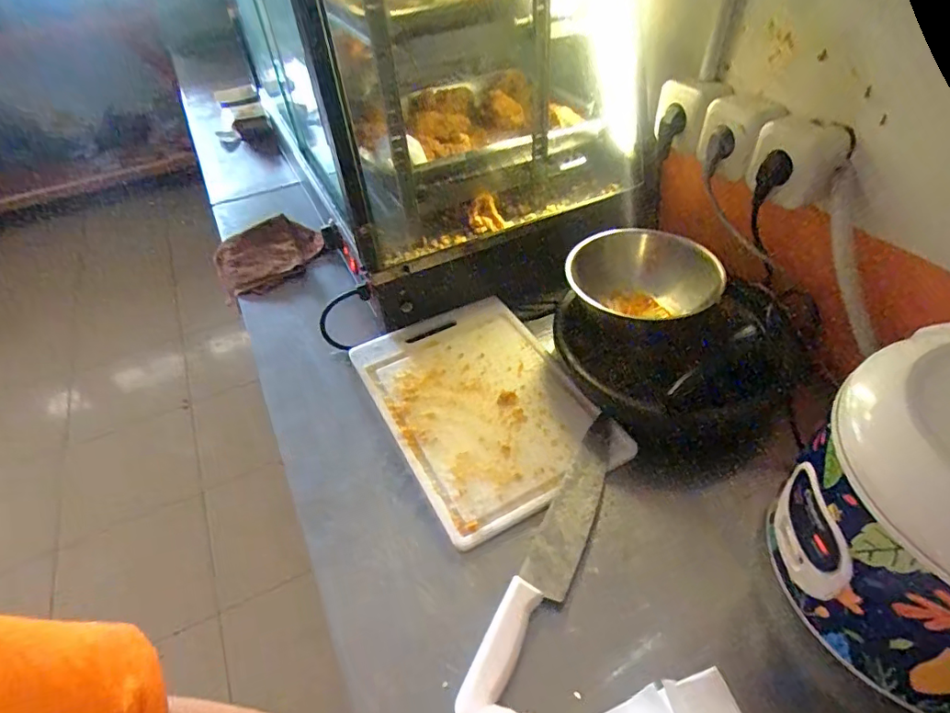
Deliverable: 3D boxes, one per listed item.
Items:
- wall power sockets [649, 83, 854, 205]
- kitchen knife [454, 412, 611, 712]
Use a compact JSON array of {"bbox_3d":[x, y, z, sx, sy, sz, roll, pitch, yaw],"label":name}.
[{"bbox_3d":[0.323,-0.265,0.640,0.069,0.084,0.236,-20,47,-15],"label":"wall power sockets"},{"bbox_3d":[0.084,0.193,0.544,0.047,0.015,0.341,20,50,22],"label":"kitchen knife"}]

